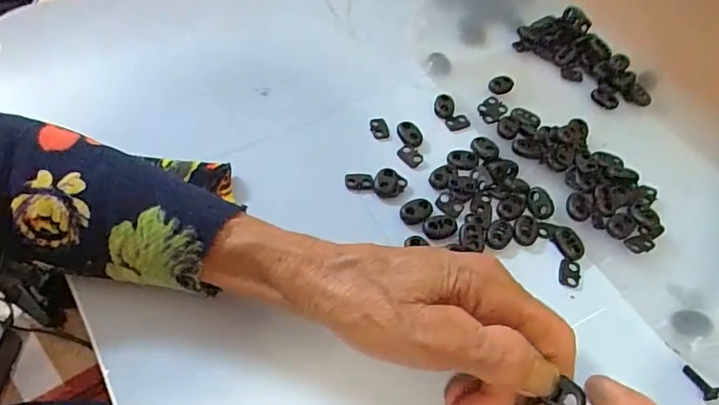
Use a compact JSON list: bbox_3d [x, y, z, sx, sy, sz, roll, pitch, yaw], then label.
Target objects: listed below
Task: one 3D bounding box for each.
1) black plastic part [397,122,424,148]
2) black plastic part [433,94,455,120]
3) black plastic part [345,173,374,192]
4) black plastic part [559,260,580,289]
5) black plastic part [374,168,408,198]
[{"bbox_3d":[0.036,-0.048,0.358,0.015,0.005,0.024,-17,55,-16],"label":"black plastic part"},{"bbox_3d":[0.064,-0.072,0.378,0.015,0.005,0.023,14,53,8],"label":"black plastic part"},{"bbox_3d":[0.000,-0.013,0.333,0.018,0.004,0.013,2,52,-1],"label":"black plastic part"},{"bbox_3d":[0.128,0.043,0.308,0.012,0.004,0.018,15,53,9],"label":"black plastic part"},{"bbox_3d":[0.019,-0.012,0.332,0.020,0.004,0.021,1,52,-2],"label":"black plastic part"}]

